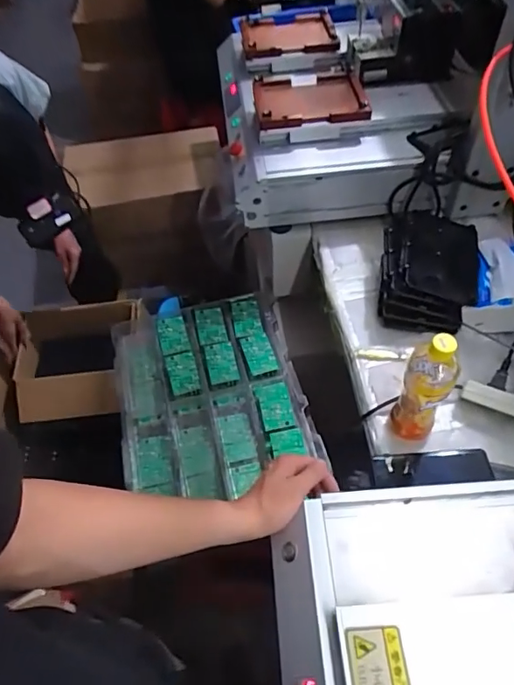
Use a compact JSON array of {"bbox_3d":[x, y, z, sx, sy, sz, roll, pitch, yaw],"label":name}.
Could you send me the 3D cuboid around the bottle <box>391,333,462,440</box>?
[{"bbox_3d":[0.232,0.063,0.687,0.062,0.209,0.068,-1,55,2],"label":"bottle"}]

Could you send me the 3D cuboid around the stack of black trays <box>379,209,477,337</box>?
[{"bbox_3d":[0.306,-0.130,0.893,0.164,0.094,0.208,11,56,10],"label":"stack of black trays"}]

